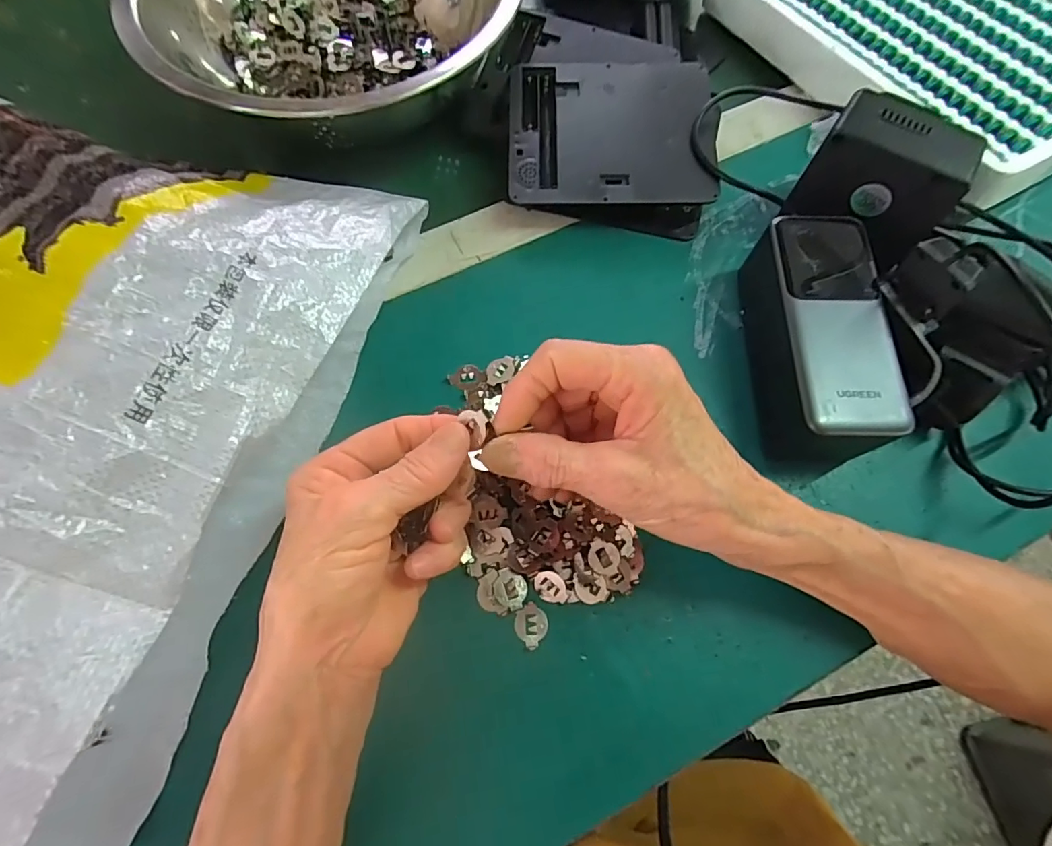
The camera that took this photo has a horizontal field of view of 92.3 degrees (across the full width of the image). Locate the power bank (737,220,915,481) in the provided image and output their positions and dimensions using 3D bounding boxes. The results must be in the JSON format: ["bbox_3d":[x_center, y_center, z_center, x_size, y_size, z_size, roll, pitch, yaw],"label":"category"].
[{"bbox_3d":[0.159,-0.047,0.283,0.059,0.053,0.141,1,71,0],"label":"power bank"}]

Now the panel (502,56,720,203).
[{"bbox_3d":[0.057,-0.195,0.336,0.133,0.008,0.116,1,75,2],"label":"panel"}]

